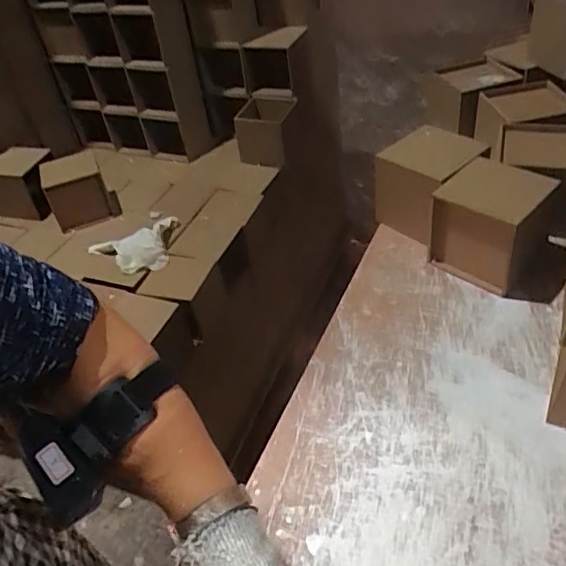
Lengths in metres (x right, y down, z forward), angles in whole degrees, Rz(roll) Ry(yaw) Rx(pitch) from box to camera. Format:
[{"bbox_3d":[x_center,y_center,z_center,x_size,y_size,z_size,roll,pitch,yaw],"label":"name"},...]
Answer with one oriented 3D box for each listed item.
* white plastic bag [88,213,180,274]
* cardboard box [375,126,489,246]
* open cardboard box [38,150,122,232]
[{"bbox_3d":[-0.266,-0.083,1.075,0.154,0.031,0.161,29,53,35],"label":"white plastic bag"},{"bbox_3d":[0.205,-0.136,0.794,0.121,0.120,0.116,-35,48,-27],"label":"cardboard box"},{"bbox_3d":[-0.435,-0.199,1.187,0.132,0.117,0.122,-22,43,-15],"label":"open cardboard box"}]

